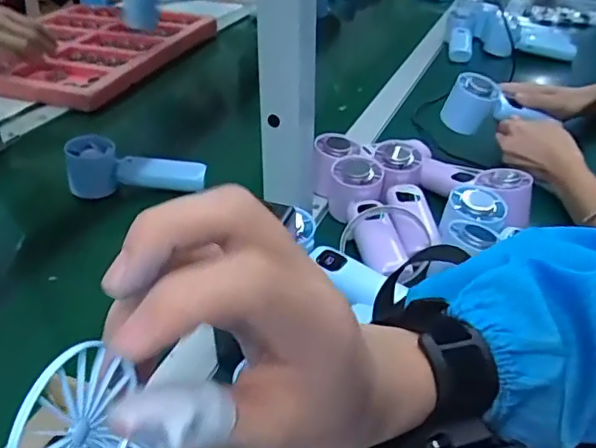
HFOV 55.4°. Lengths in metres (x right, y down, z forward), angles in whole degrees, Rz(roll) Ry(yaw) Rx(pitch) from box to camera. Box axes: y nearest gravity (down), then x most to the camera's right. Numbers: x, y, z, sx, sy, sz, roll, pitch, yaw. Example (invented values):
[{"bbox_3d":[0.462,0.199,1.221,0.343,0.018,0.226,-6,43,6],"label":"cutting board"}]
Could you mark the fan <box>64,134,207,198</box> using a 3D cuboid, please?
[{"bbox_3d":[-0.183,-0.067,0.652,0.149,0.055,0.045,-1,35,-3],"label":"fan"}]

